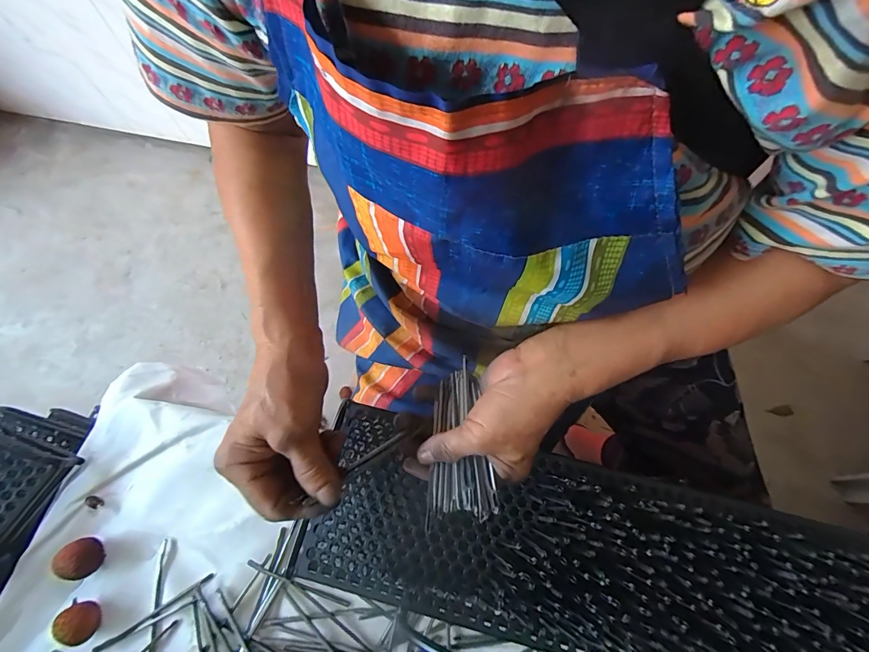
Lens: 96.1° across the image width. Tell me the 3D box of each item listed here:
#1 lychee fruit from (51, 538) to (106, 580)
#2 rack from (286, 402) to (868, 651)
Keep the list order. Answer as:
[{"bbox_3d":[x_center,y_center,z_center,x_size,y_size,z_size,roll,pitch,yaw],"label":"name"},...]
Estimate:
[{"bbox_3d":[-0.335,0.221,0.371,0.030,0.028,0.033,0,69,-1],"label":"lychee fruit"},{"bbox_3d":[0.184,0.184,0.288,0.581,0.046,0.144,9,69,8],"label":"rack"}]

